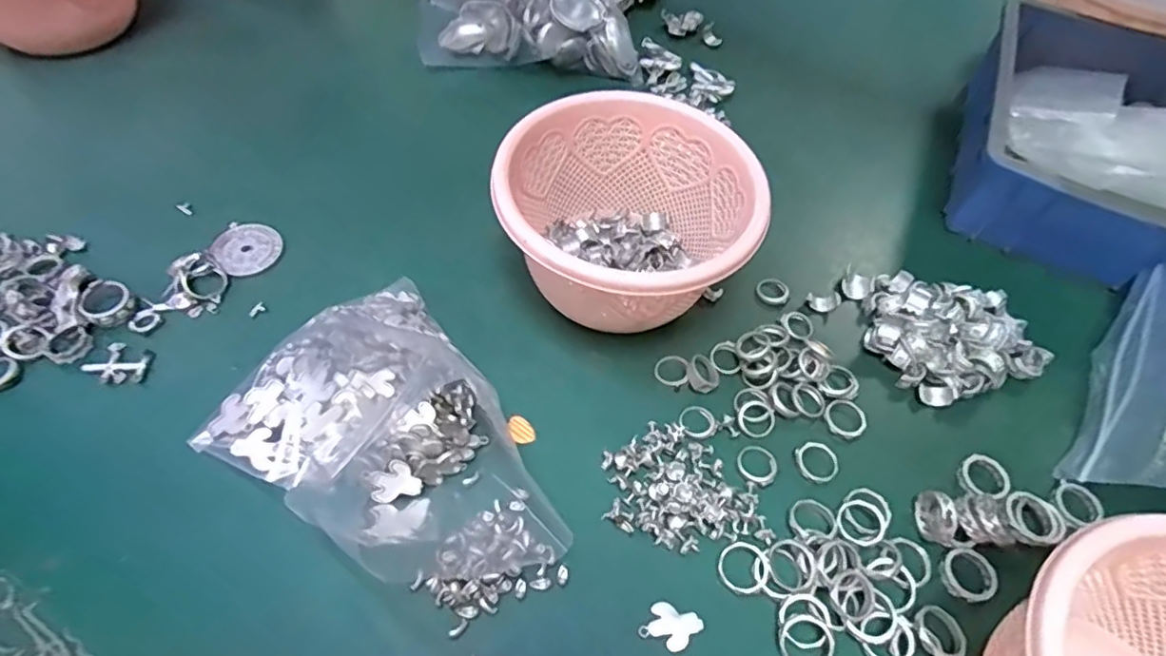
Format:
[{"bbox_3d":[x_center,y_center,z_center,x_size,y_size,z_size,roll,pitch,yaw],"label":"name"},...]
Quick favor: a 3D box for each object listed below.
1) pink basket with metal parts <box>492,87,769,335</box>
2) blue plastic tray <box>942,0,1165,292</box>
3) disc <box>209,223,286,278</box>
[{"bbox_3d":[0.026,-0.066,0.374,0.143,0.086,0.137,8,57,1],"label":"pink basket with metal parts"},{"bbox_3d":[0.397,-0.151,0.460,0.181,0.070,0.246,24,58,11],"label":"blue plastic tray"},{"bbox_3d":[-0.222,-0.054,0.402,0.039,0.007,0.040,2,57,-3],"label":"disc"}]

